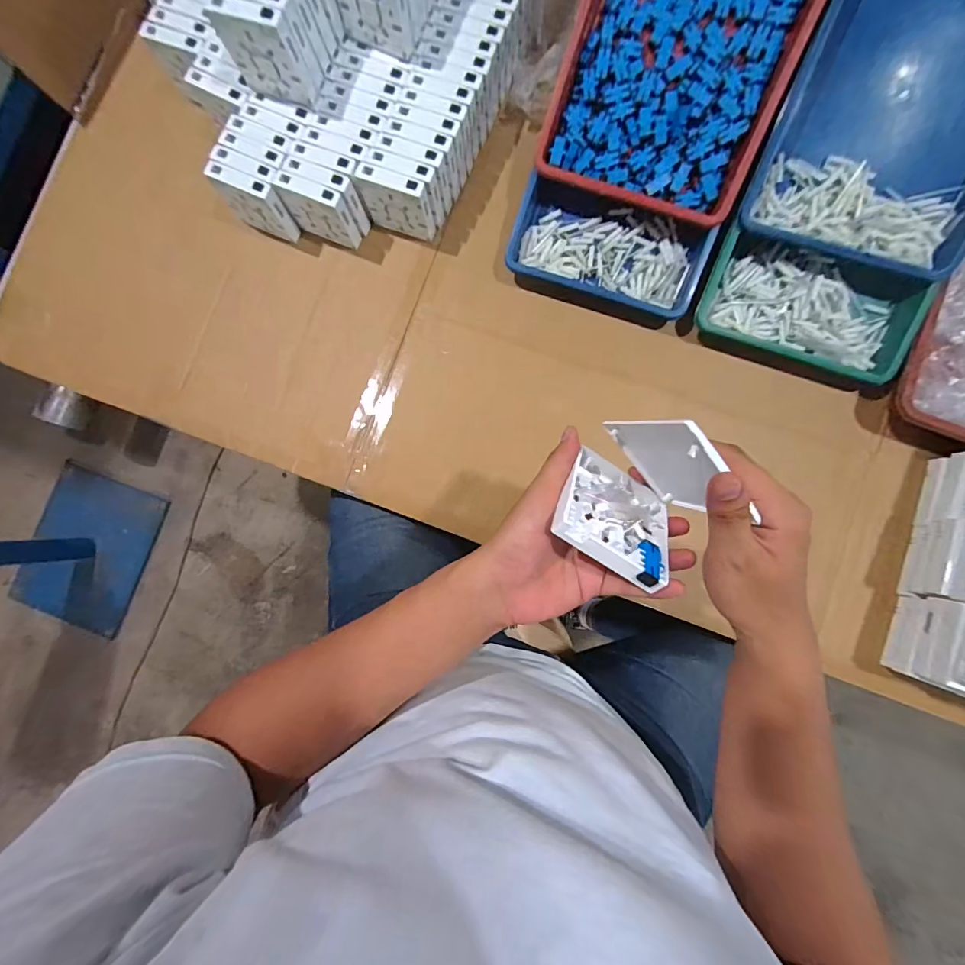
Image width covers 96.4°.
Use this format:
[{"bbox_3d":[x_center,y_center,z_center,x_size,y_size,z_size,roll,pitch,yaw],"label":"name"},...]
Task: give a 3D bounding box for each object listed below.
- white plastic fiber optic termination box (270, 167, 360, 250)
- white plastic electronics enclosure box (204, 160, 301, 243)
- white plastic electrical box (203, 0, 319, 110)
[{"bbox_3d":[-0.211,-0.350,0.562,0.086,0.088,0.025,22,87,5],"label":"white plastic fiber optic termination box"},{"bbox_3d":[-0.297,-0.364,0.567,0.085,0.092,0.024,24,87,5],"label":"white plastic electronics enclosure box"},{"bbox_3d":[-0.246,-0.485,0.487,0.085,0.090,0.026,15,86,4],"label":"white plastic electrical box"}]

